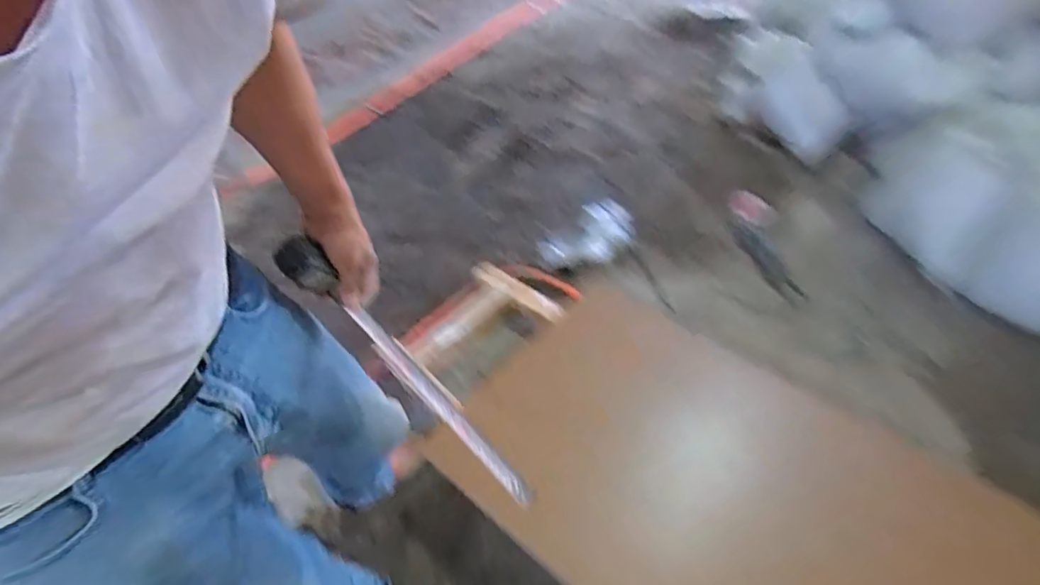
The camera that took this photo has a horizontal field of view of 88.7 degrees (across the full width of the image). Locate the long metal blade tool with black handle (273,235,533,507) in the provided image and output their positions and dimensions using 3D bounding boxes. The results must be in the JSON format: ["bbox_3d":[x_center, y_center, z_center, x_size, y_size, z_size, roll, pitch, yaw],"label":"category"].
[{"bbox_3d":[-0.130,0.085,0.581,0.379,0.051,0.043,44,62,10],"label":"long metal blade tool with black handle"}]

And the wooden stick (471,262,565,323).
[{"bbox_3d":[-0.010,-0.004,1.439,0.293,0.019,0.052,31,77,26],"label":"wooden stick"}]

